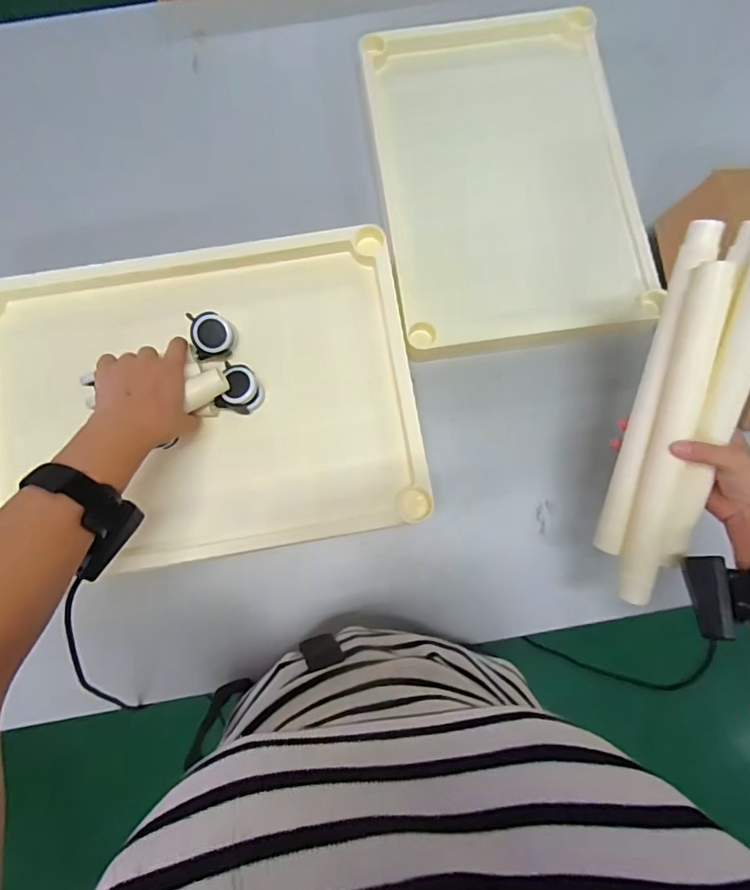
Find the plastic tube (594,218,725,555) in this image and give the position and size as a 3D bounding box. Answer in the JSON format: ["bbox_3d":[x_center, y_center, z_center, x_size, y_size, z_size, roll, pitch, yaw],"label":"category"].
[{"bbox_3d":[0.259,-0.042,0.457,0.023,0.029,0.310,9,105,1],"label":"plastic tube"}]

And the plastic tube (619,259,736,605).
[{"bbox_3d":[0.270,0.000,0.444,0.029,0.026,0.308,6,104,1],"label":"plastic tube"}]

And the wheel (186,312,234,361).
[{"bbox_3d":[-0.177,-0.121,0.528,0.045,0.034,0.048,0,80,0],"label":"wheel"}]

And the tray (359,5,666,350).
[{"bbox_3d":[0.174,-0.372,0.662,0.326,0.037,0.474,-8,80,-2],"label":"tray"}]

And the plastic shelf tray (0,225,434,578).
[{"bbox_3d":[-0.199,-0.056,0.537,0.467,0.039,0.351,-9,80,-2],"label":"plastic shelf tray"}]

